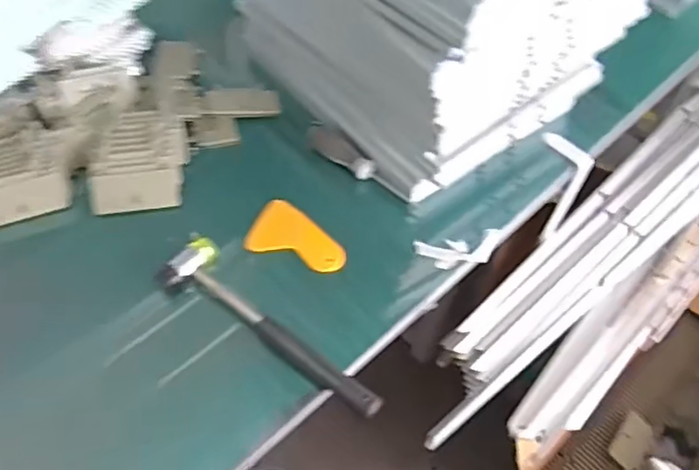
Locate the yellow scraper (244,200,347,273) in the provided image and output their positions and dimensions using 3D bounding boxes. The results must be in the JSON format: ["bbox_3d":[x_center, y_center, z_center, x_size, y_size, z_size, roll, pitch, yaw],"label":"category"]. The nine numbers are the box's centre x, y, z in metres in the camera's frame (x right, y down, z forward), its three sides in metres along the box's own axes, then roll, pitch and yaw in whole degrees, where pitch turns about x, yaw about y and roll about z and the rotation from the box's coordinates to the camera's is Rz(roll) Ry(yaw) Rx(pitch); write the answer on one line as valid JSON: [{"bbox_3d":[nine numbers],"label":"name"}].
[{"bbox_3d":[-0.051,-0.001,0.652,0.101,0.014,0.073,13,53,6],"label":"yellow scraper"}]

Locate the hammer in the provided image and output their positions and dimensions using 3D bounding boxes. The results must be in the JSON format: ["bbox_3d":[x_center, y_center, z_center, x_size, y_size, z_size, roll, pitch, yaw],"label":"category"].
[{"bbox_3d":[-0.082,0.091,0.568,0.246,0.027,0.064,39,59,23],"label":"hammer"}]

